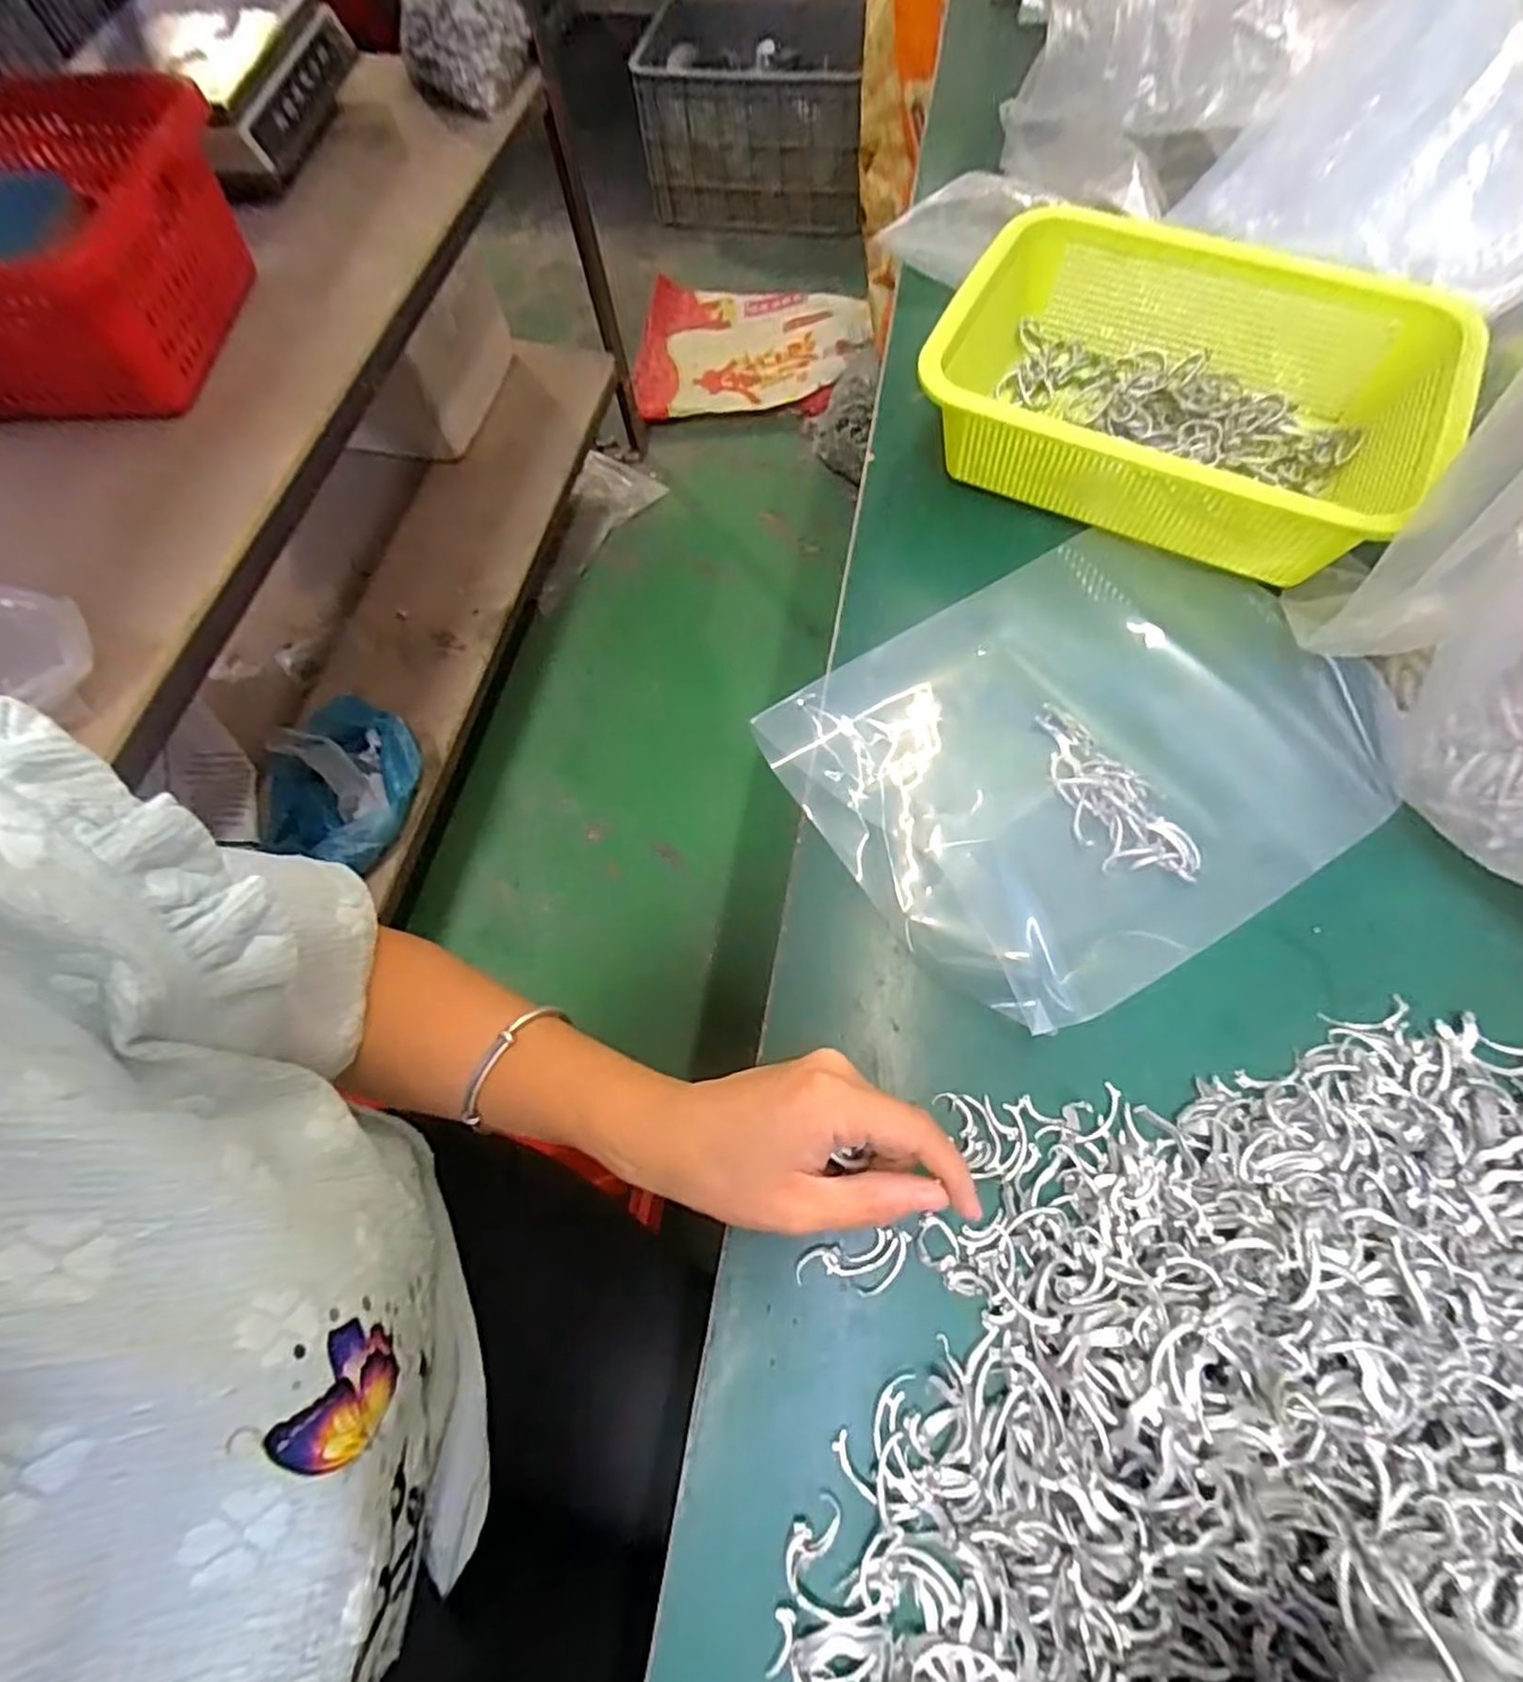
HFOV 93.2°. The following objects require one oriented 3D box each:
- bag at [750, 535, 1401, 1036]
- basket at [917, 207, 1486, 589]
[{"bbox_3d":[0.172,-0.050,0.382,0.281,0.029,0.215,-31,69,-14],"label":"bag"},{"bbox_3d":[0.239,-0.255,0.428,0.257,0.091,0.193,29,71,16],"label":"basket"}]

